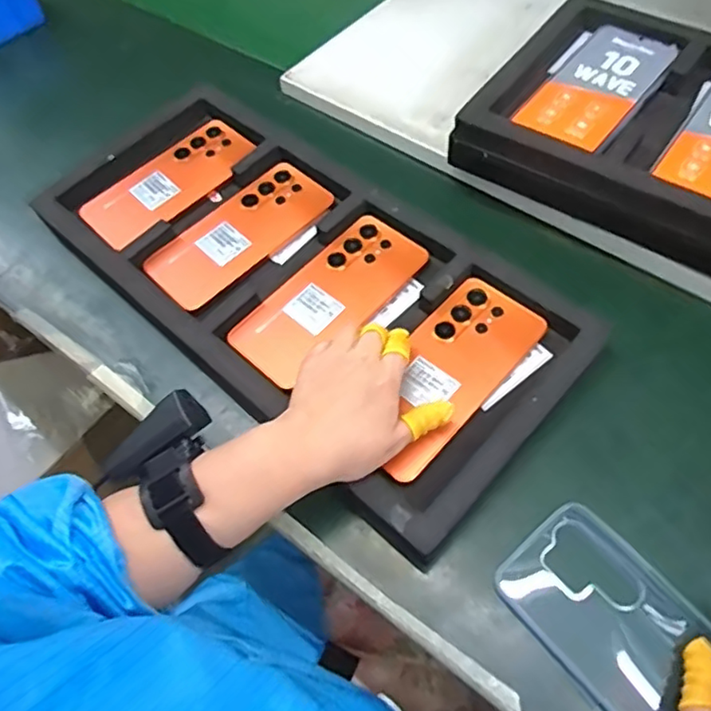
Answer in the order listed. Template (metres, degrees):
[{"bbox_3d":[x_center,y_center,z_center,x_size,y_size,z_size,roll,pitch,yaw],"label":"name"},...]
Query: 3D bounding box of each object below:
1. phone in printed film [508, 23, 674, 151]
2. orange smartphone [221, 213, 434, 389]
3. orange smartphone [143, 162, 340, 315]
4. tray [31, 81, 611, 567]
[{"bbox_3d":[0.207,-0.232,0.526,0.076,0.009,0.161,32,65,22],"label":"phone in printed film"},{"bbox_3d":[-0.022,-0.049,0.507,0.168,0.009,0.073,-40,66,-16],"label":"orange smartphone"},{"bbox_3d":[-0.103,-0.111,0.549,0.167,0.009,0.077,-42,66,-18],"label":"orange smartphone"},{"bbox_3d":[-0.056,-0.076,0.517,0.224,0.031,0.477,-42,66,-18],"label":"tray"}]

